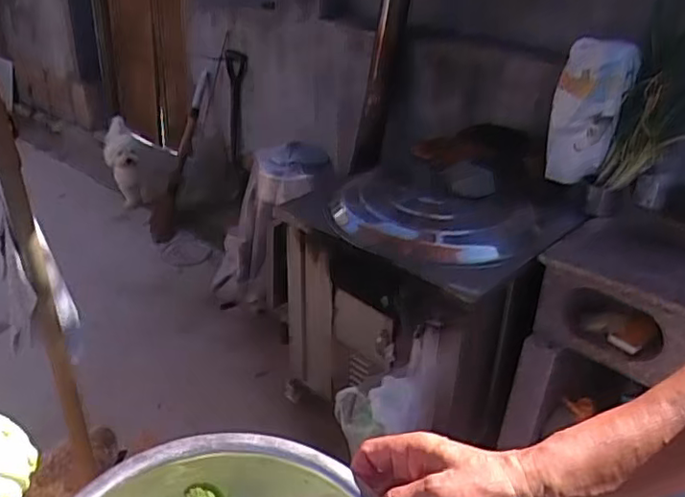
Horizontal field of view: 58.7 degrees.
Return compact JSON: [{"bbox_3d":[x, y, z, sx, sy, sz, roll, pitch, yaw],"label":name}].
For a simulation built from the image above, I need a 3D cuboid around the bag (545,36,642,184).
[{"bbox_3d":[0.671,-0.382,1.675,0.174,0.400,0.057,19,8,28],"label":"bag"}]

